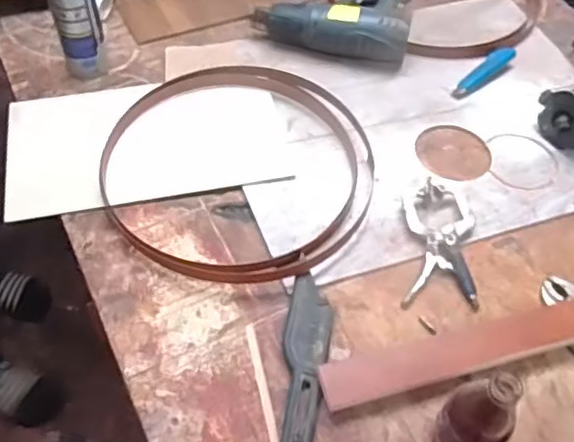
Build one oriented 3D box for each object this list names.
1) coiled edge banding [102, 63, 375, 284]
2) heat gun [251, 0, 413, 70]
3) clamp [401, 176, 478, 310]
[{"bbox_3d":[-0.064,-0.092,0.863,0.370,0.020,0.398,4,54,-1],"label":"coiled edge banding"},{"bbox_3d":[0.086,-0.368,1.043,0.264,0.074,0.212,9,55,2],"label":"heat gun"},{"bbox_3d":[0.197,0.029,0.784,0.090,0.033,0.172,6,54,1],"label":"clamp"}]

